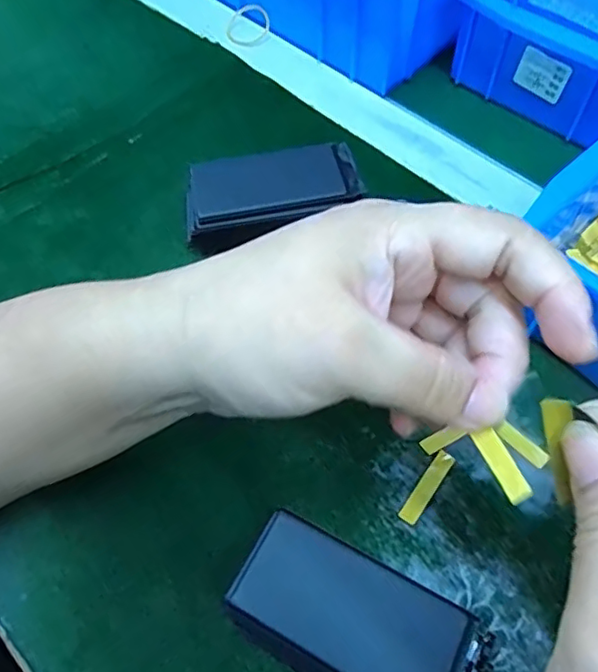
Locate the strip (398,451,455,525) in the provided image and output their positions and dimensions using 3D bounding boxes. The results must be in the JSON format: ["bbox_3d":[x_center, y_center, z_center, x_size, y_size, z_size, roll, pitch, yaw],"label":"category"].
[{"bbox_3d":[0.053,0.064,0.247,0.007,0.005,0.034,33,64,18],"label":"strip"}]

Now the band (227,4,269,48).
[{"bbox_3d":[-0.035,-0.213,0.406,0.031,0.005,0.030,0,88,15],"label":"band"}]

